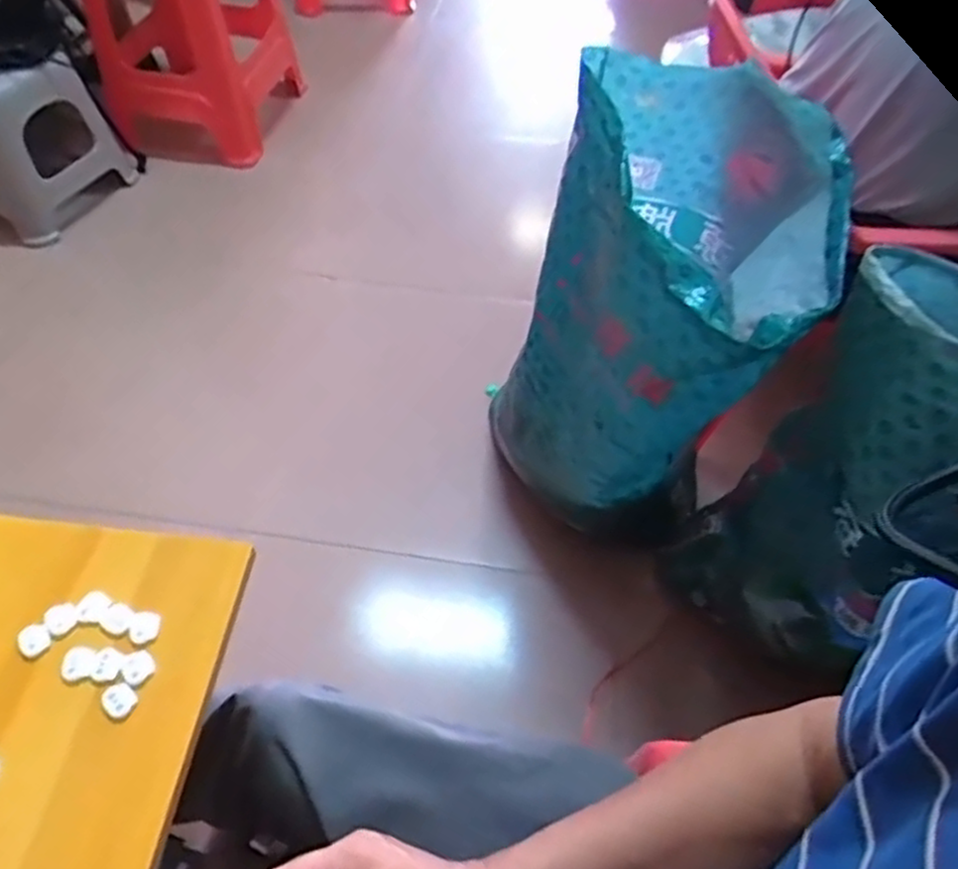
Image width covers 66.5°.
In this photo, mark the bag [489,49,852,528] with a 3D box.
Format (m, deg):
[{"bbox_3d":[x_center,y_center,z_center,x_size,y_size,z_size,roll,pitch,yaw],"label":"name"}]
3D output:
[{"bbox_3d":[0.202,-0.120,0.922,0.317,0.549,0.360,18,54,11],"label":"bag"}]

